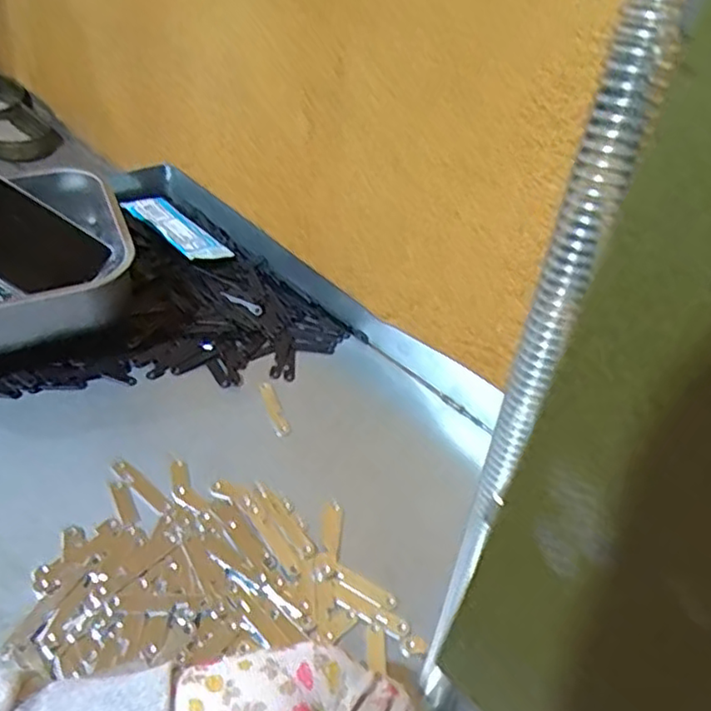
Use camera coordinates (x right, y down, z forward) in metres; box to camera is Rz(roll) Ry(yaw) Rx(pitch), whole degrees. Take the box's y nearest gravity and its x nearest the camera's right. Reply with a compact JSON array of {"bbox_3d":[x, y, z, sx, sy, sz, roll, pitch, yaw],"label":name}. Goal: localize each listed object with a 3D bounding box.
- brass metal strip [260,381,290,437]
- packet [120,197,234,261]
[{"bbox_3d":[-0.059,0.039,0.483,0.011,0.004,0.051,-10,43,-20],"label":"brass metal strip"},{"bbox_3d":[-0.167,-0.116,0.616,0.129,0.018,0.045,35,47,28],"label":"packet"}]

